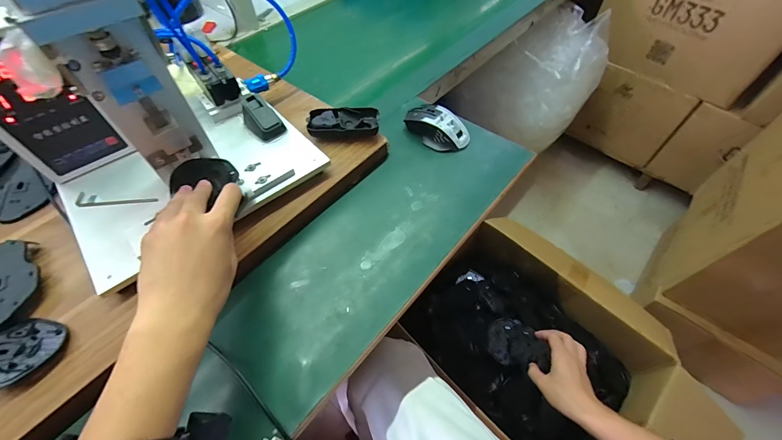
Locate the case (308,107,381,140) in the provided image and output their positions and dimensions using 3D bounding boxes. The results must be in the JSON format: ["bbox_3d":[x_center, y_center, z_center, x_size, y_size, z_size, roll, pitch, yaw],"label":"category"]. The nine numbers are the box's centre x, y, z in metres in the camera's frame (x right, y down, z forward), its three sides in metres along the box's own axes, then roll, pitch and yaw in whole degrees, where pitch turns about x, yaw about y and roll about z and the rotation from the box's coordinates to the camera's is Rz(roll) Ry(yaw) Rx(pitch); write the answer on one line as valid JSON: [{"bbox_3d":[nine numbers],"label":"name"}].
[{"bbox_3d":[-0.074,-0.151,0.527,0.107,0.031,0.046,-7,56,-5],"label":"case"}]

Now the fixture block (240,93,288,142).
[{"bbox_3d":[-0.191,-0.152,0.495,0.041,0.038,0.065,-37,63,-23],"label":"fixture block"}]

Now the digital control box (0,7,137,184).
[{"bbox_3d":[-0.437,-0.143,0.409,0.082,0.181,0.096,37,63,23],"label":"digital control box"}]

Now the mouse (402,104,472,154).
[{"bbox_3d":[0.076,-0.157,0.560,0.111,0.037,0.062,35,62,22],"label":"mouse"}]

